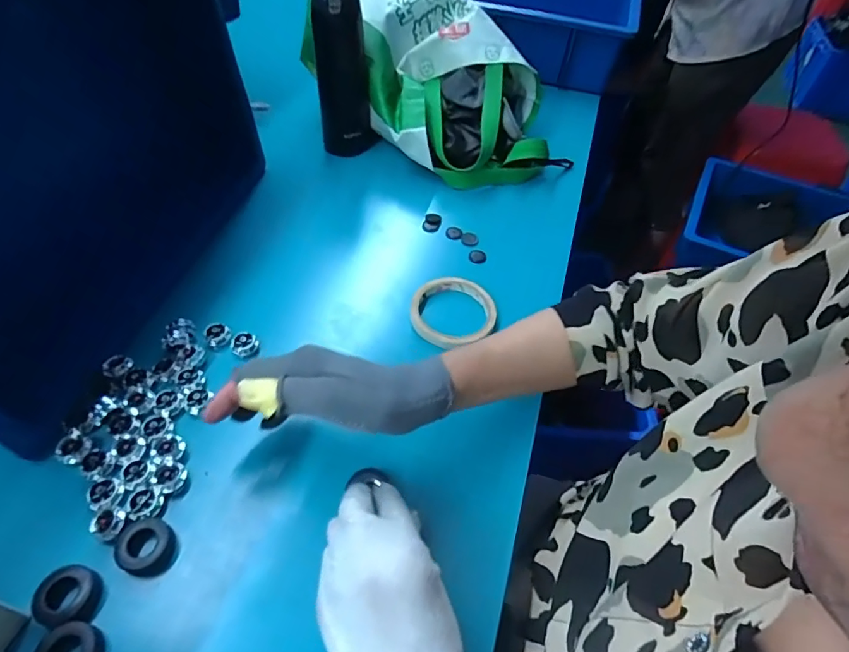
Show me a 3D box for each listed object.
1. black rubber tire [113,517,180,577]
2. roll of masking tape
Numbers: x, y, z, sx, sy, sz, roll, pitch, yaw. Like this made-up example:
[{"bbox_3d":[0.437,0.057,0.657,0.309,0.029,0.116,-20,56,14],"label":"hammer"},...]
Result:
[{"bbox_3d":[-0.209,0.165,0.367,0.037,0.019,0.038,2,52,-3],"label":"black rubber tire"},{"bbox_3d":[0.031,-0.015,0.528,0.089,0.012,0.093,2,52,-3],"label":"roll of masking tape"}]

